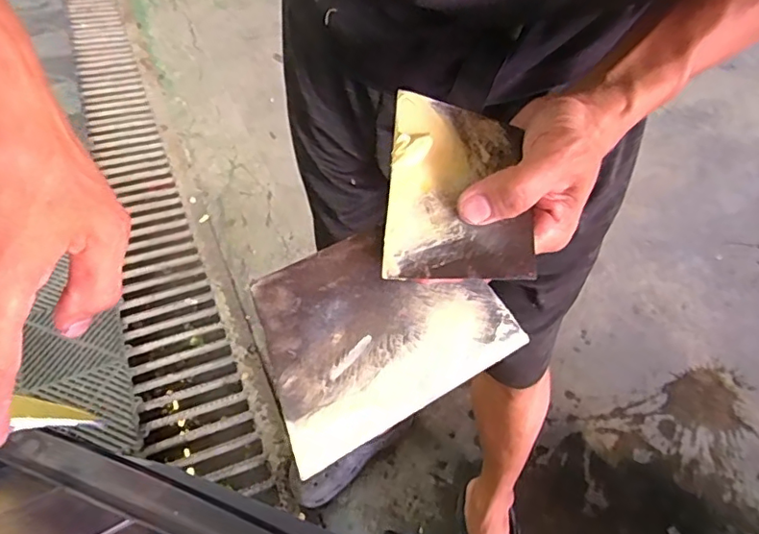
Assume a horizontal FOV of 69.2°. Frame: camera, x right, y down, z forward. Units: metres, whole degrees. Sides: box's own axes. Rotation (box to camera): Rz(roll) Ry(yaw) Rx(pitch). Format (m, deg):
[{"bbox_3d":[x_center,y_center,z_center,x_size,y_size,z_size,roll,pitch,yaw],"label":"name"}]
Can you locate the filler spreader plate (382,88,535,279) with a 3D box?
[{"bbox_3d":[0.046,-0.046,0.313,0.081,0.006,0.116,8,66,-7],"label":"filler spreader plate"}]

